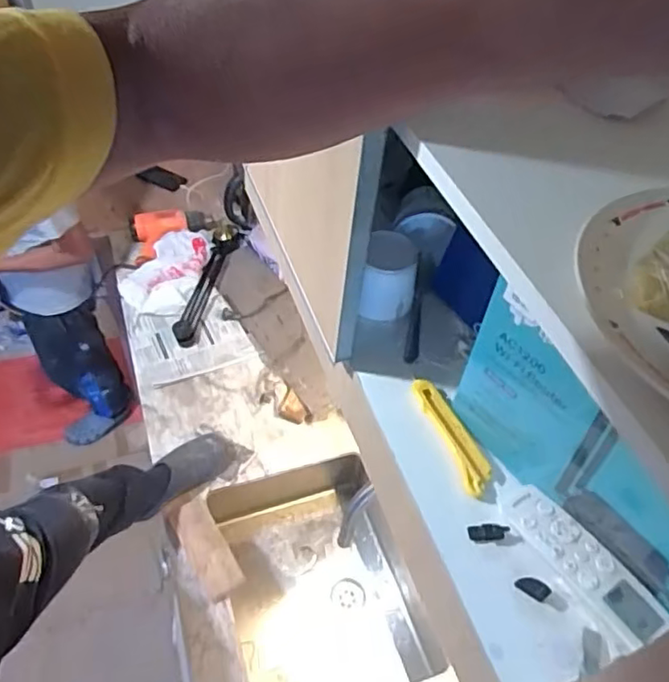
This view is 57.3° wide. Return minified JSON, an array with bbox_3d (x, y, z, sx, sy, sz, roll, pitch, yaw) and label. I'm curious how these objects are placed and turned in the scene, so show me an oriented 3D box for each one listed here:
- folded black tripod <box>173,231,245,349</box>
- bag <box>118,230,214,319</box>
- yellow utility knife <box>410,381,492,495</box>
[{"bbox_3d":[-0.349,-0.158,1.693,0.080,0.049,0.412,14,50,6],"label":"folded black tripod"},{"bbox_3d":[-0.470,-0.207,1.706,0.193,0.066,0.316,11,50,4],"label":"bag"},{"bbox_3d":[0.127,0.098,0.655,0.032,0.011,0.142,-13,53,-16],"label":"yellow utility knife"}]

